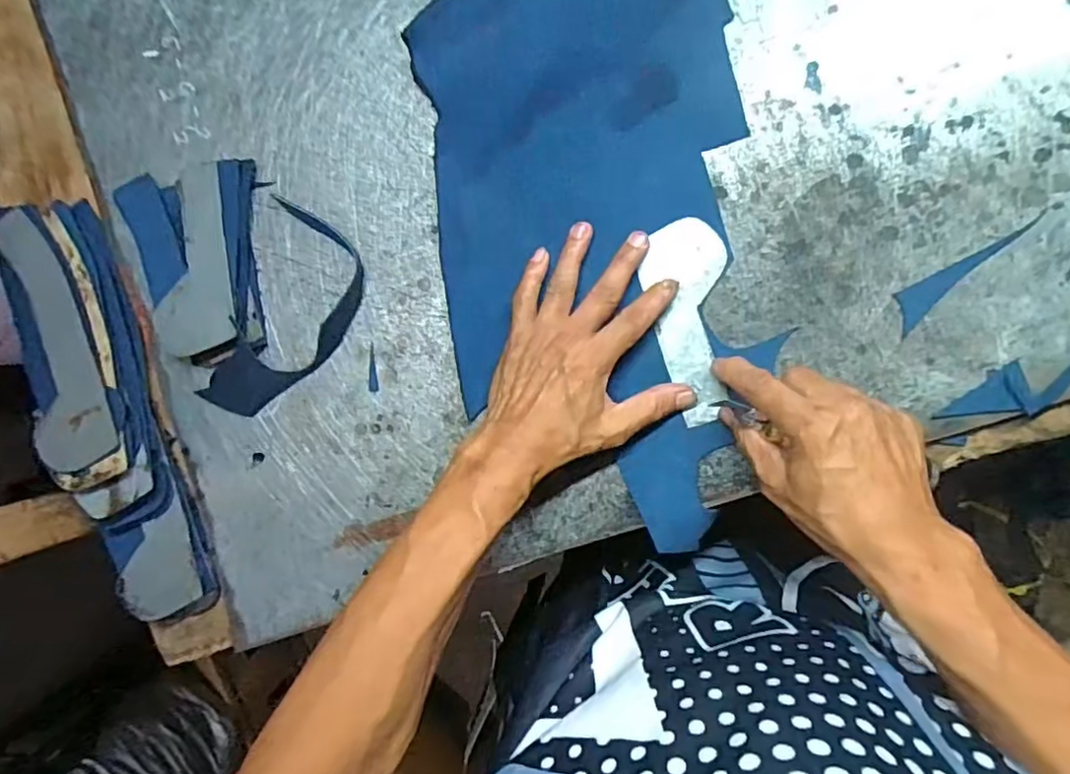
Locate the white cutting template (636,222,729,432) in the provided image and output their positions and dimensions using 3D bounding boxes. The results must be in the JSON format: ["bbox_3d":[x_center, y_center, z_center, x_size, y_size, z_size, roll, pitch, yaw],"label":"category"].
[{"bbox_3d":[0.101,-0.044,0.408,0.053,0.004,0.135,0,91,7],"label":"white cutting template"}]

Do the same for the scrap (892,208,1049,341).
[{"bbox_3d":[0.268,-0.077,0.381,0.103,0.004,0.023,-45,82,9],"label":"scrap"}]

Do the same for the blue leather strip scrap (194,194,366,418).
[{"bbox_3d":[-0.183,-0.047,0.440,0.085,0.016,0.158,27,95,5],"label":"blue leather strip scrap"}]

